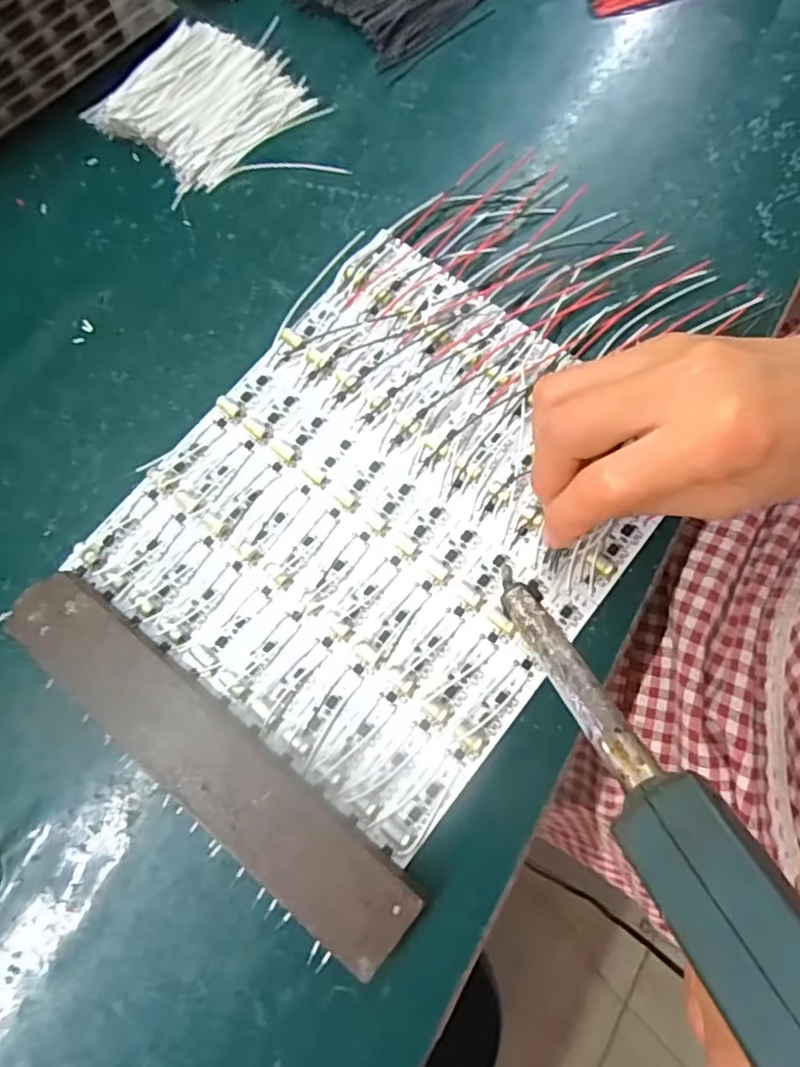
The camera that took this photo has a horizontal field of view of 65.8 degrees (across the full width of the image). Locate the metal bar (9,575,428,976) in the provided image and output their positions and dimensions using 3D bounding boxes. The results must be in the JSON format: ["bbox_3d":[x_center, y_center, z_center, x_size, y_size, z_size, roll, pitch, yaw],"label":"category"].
[{"bbox_3d":[-0.078,0.088,0.246,0.196,0.017,0.036,38,79,12],"label":"metal bar"}]

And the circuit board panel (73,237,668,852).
[{"bbox_3d":[-0.005,-0.014,0.279,0.191,0.007,0.218,37,79,11],"label":"circuit board panel"}]

